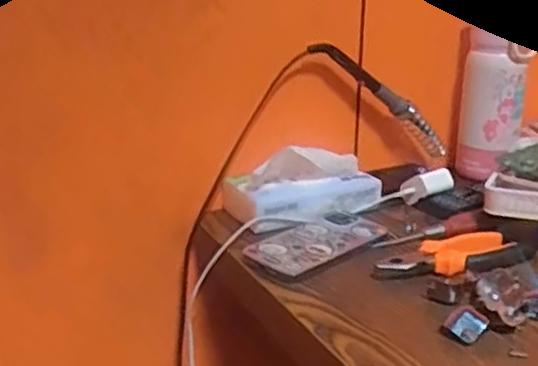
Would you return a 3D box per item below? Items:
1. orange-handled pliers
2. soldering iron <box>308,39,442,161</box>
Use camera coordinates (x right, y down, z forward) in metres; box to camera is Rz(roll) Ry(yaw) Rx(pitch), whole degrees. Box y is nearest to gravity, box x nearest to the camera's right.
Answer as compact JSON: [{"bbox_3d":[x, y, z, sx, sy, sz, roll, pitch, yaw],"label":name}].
[{"bbox_3d":[0.161,0.065,0.593,0.150,0.014,0.052,-7,21,-20],"label":"orange-handled pliers"},{"bbox_3d":[0.133,-0.094,0.742,0.236,0.026,0.033,35,4,-27],"label":"soldering iron"}]

